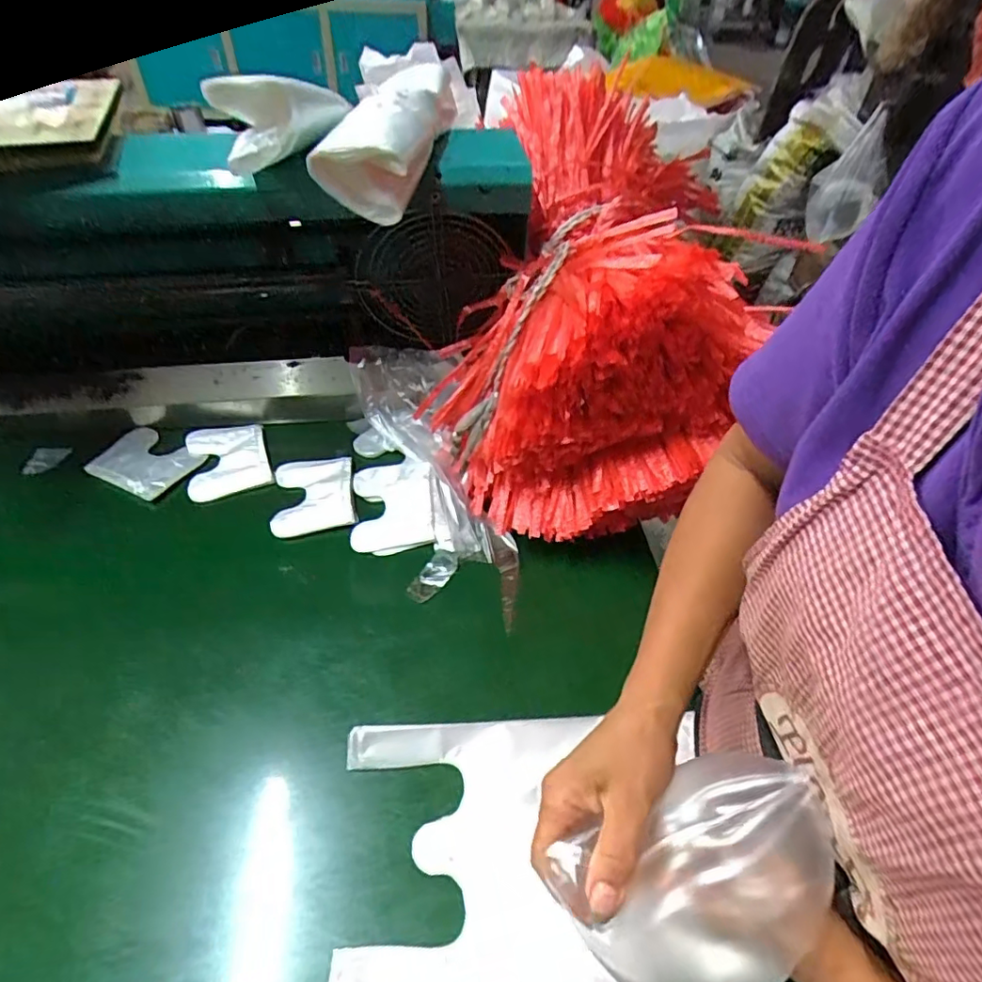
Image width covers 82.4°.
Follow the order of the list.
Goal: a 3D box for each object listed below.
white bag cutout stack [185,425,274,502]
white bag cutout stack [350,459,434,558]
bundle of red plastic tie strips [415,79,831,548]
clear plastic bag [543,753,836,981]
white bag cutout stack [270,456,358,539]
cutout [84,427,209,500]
[{"bbox_3d":[-0.353,-0.045,0.750,0.099,0.015,0.114,-15,52,-16],"label":"white bag cutout stack"},{"bbox_3d":[-0.124,0.015,0.703,0.098,0.031,0.128,-4,46,-6],"label":"white bag cutout stack"},{"bbox_3d":[0.114,-0.231,0.694,0.345,0.302,0.515,3,46,1],"label":"bundle of red plastic tie strips"},{"bbox_3d":[0.108,0.195,0.282,0.120,0.064,0.090,-21,54,-20],"label":"clear plastic bag"},{"bbox_3d":[-0.227,0.003,0.715,0.098,0.019,0.114,-8,47,-9],"label":"white bag cutout stack"},{"bbox_3d":[-0.456,-0.040,0.740,0.121,0.010,0.093,22,49,18],"label":"cutout"}]

